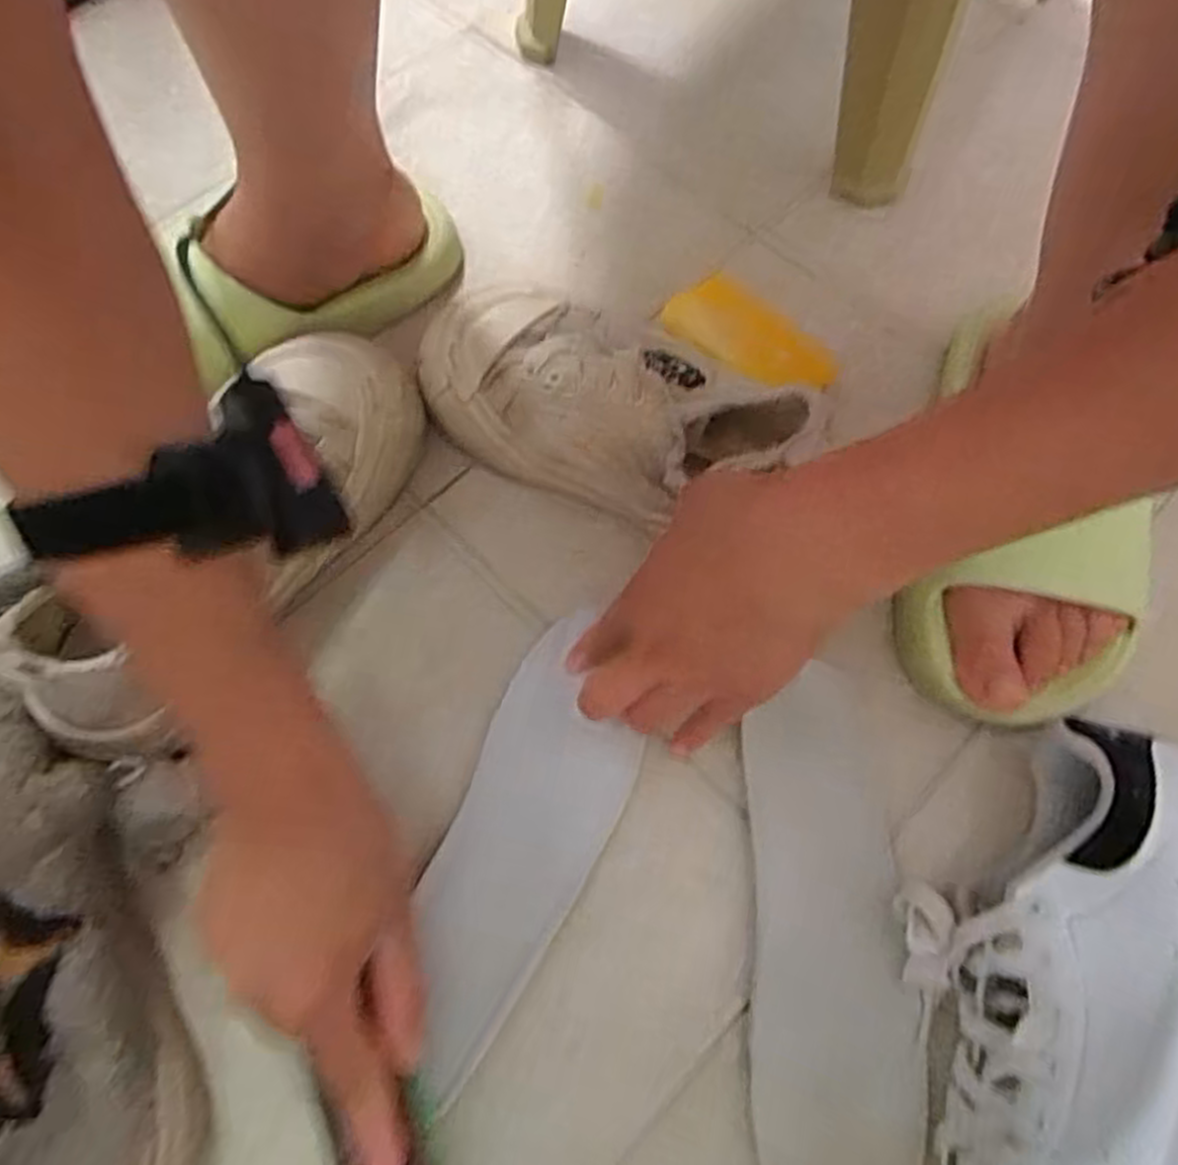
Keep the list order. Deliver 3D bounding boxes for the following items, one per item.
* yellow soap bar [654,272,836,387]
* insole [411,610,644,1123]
[{"bbox_3d":[0.100,-0.150,0.492,0.106,0.012,0.061,40,73,16],"label":"yellow soap bar"},{"bbox_3d":[-0.029,0.122,0.380,0.076,0.010,0.216,15,67,7],"label":"insole"}]

